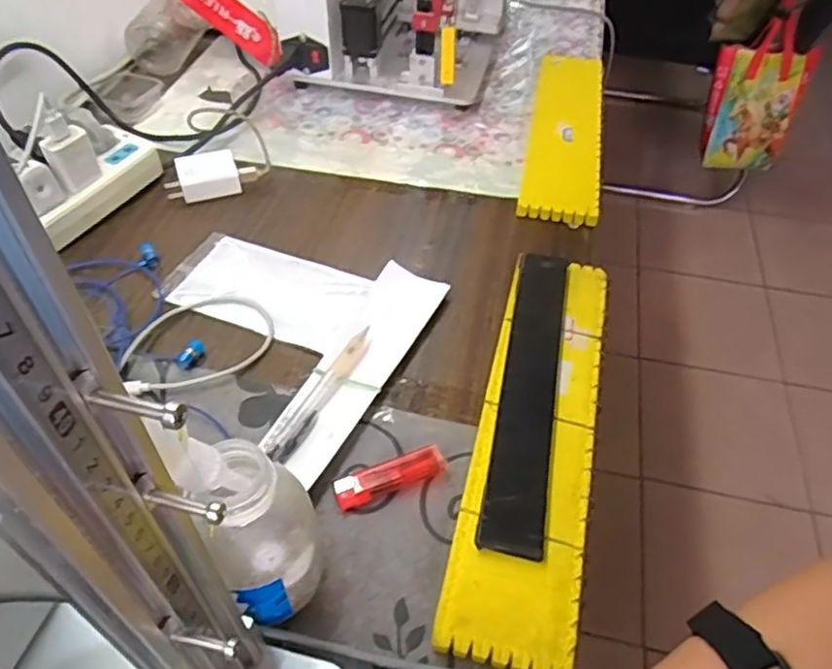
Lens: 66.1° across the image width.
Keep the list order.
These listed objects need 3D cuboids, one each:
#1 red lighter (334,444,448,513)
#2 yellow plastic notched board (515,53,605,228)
[{"bbox_3d":[-0.017,0.096,0.438,0.077,0.011,0.021,-19,52,-18],"label":"red lighter"},{"bbox_3d":[0.180,-0.253,0.757,0.081,0.019,0.368,10,49,7],"label":"yellow plastic notched board"}]

